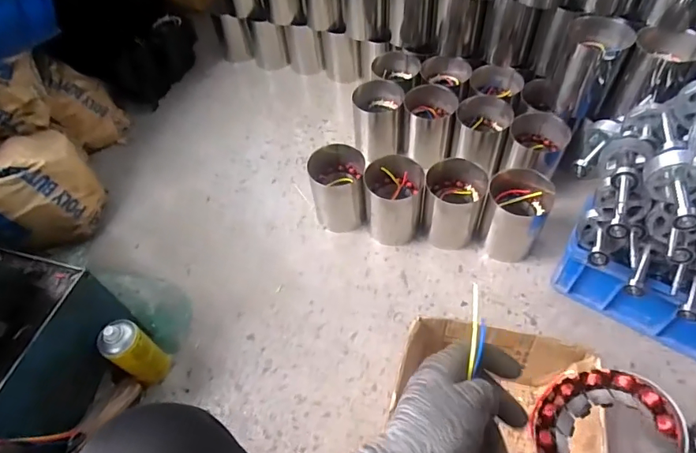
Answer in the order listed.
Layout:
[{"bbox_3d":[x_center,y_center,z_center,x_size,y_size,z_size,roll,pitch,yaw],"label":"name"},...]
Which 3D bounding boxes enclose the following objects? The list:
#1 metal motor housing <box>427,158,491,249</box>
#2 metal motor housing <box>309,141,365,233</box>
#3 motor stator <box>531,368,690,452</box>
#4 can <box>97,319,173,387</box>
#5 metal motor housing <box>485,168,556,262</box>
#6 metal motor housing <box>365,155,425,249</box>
[{"bbox_3d":[0.222,-0.050,0.970,0.115,0.158,0.119,-2,54,3],"label":"metal motor housing"},{"bbox_3d":[-0.020,-0.085,1.022,0.118,0.153,0.129,-2,54,4],"label":"metal motor housing"},{"bbox_3d":[0.215,0.178,0.393,0.113,0.042,0.110,-34,25,18],"label":"motor stator"},{"bbox_3d":[-0.372,0.226,0.815,0.055,0.181,0.065,24,60,20],"label":"can"},{"bbox_3d":[0.330,-0.021,0.920,0.111,0.177,0.115,-2,54,3],"label":"metal motor housing"},{"bbox_3d":[0.099,-0.054,0.985,0.119,0.154,0.118,1,54,5],"label":"metal motor housing"}]

